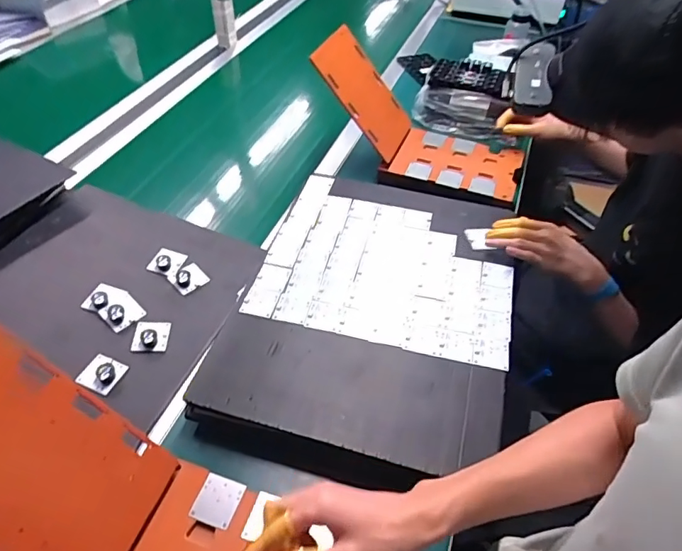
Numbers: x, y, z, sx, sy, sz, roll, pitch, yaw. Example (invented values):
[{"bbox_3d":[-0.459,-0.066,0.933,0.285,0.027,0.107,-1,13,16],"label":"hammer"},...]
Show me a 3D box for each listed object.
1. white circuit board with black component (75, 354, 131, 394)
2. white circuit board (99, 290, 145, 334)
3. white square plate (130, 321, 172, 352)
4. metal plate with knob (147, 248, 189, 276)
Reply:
[{"bbox_3d":[-0.316,0.127,0.667,0.051,0.017,0.048,18,51,17],"label":"white circuit board with black component"},{"bbox_3d":[-0.316,0.051,0.732,0.050,0.016,0.050,34,57,28],"label":"white circuit board"},{"bbox_3d":[-0.268,0.082,0.711,0.047,0.025,0.050,-1,46,-3],"label":"white square plate"},{"bbox_3d":[-0.276,-0.023,0.807,0.046,0.016,0.049,12,49,12],"label":"metal plate with knob"}]

